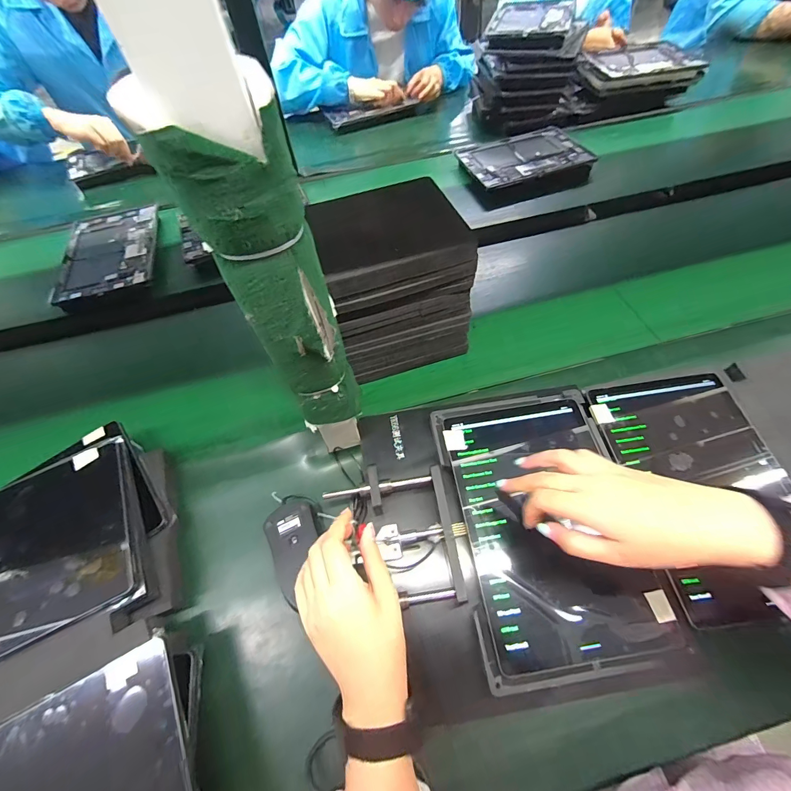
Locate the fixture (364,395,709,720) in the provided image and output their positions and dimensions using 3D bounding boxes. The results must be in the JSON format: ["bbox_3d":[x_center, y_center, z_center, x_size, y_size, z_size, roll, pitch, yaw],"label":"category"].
[{"bbox_3d":[0.117,0.137,0.387,0.269,0.057,0.294,-9,55,-2],"label":"fixture"}]

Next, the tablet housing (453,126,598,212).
[{"bbox_3d":[0.275,-0.505,0.803,0.269,0.042,0.199,-19,59,-8],"label":"tablet housing"}]

